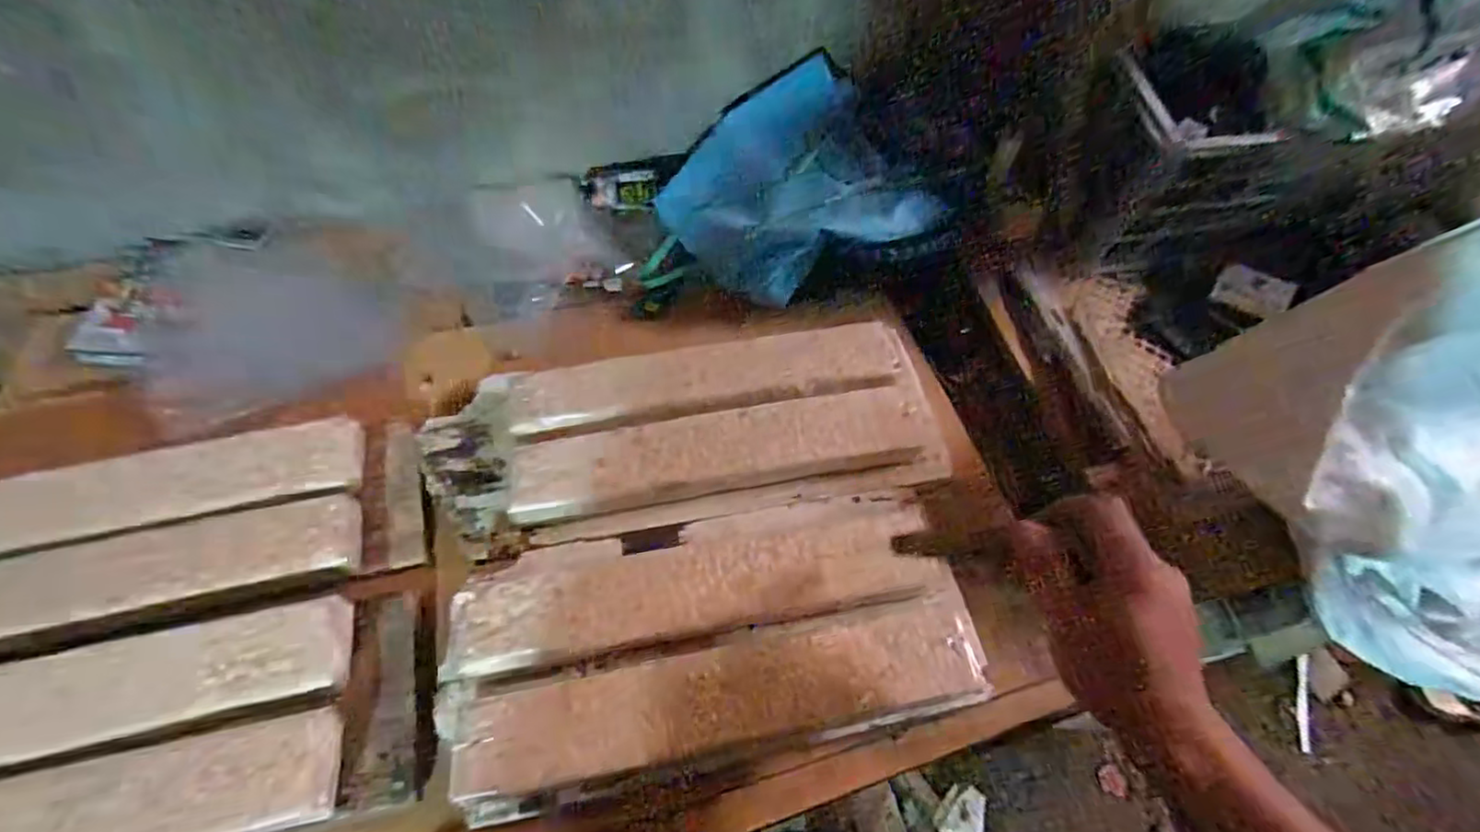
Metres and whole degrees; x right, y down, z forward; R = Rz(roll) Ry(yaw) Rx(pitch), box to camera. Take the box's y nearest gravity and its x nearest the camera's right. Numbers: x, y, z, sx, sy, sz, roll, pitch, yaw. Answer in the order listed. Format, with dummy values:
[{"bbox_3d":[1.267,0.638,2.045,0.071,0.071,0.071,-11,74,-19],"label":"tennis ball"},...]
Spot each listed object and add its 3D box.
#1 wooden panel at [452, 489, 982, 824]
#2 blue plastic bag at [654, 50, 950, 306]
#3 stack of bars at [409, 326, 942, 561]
[{"bbox_3d":[-0.025,0.167,0.503,0.401,0.034,0.189,-9,62,-8],"label":"wooden panel"},{"bbox_3d":[0.062,-0.237,0.720,0.227,0.115,0.239,-33,67,-19],"label":"blue plastic bag"},{"bbox_3d":[-0.054,0.014,0.604,0.478,0.046,0.175,-8,62,-7],"label":"stack of bars"}]

